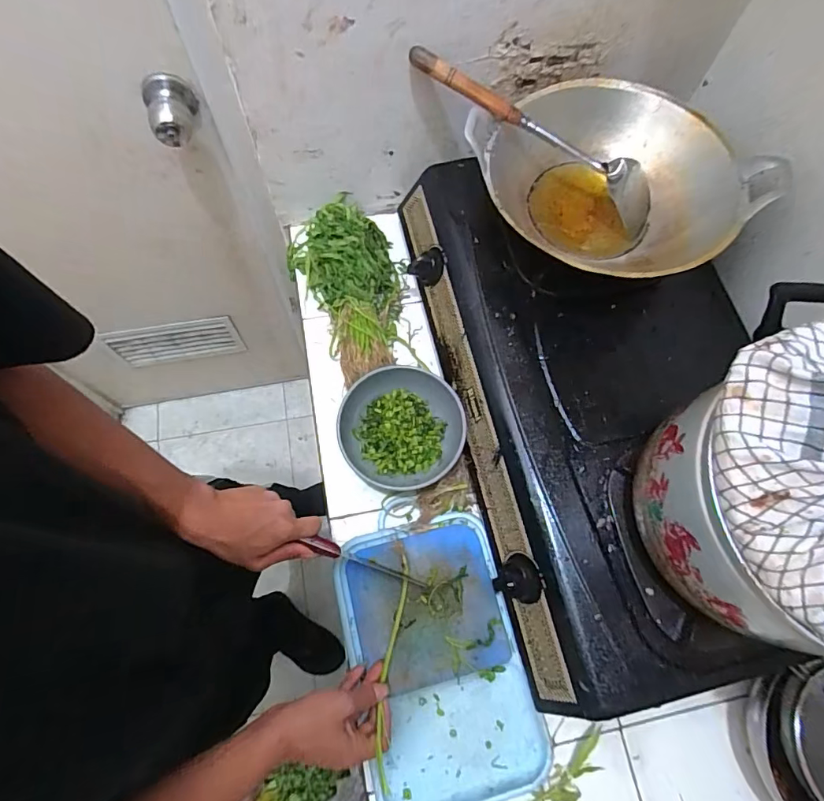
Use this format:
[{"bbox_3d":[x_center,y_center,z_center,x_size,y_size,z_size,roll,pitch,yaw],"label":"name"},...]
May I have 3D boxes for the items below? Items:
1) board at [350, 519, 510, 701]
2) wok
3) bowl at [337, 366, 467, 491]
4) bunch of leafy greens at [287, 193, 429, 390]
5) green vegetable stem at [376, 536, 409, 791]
[{"bbox_3d":[0.017,0.246,0.568,0.165,0.014,0.160,-14,71,-4],"label":"board"},{"bbox_3d":[0.232,-0.253,0.584,0.282,0.120,0.282,1,71,-2],"label":"wok"},{"bbox_3d":[-0.013,0.037,0.622,0.157,0.061,0.141,-5,71,-4],"label":"bowl"},{"bbox_3d":[-0.084,-0.153,0.681,0.143,0.092,0.254,-15,72,-8],"label":"bunch of leafy greens"},{"bbox_3d":[-0.021,0.285,0.537,0.018,0.023,0.242,7,59,0],"label":"green vegetable stem"}]

